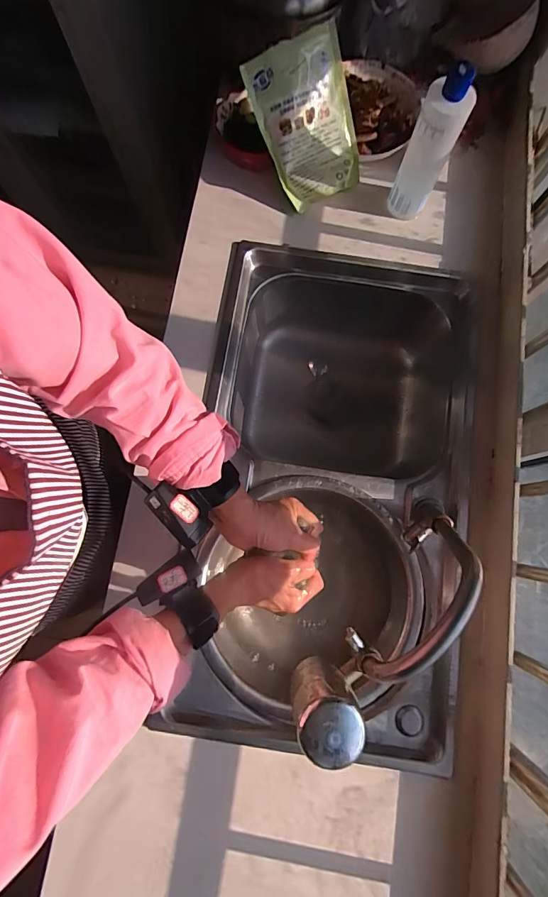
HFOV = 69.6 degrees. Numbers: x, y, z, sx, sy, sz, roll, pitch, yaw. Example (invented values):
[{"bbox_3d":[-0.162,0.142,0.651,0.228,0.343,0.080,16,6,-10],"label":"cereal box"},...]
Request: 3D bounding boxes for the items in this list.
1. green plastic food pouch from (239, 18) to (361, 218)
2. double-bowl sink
[{"bbox_3d":[0.059,-0.506,0.617,0.147,0.045,0.202,-30,120,-4],"label":"green plastic food pouch"},{"bbox_3d":[0.096,0.063,0.685,0.414,0.204,0.729,8,80,1],"label":"double-bowl sink"}]

